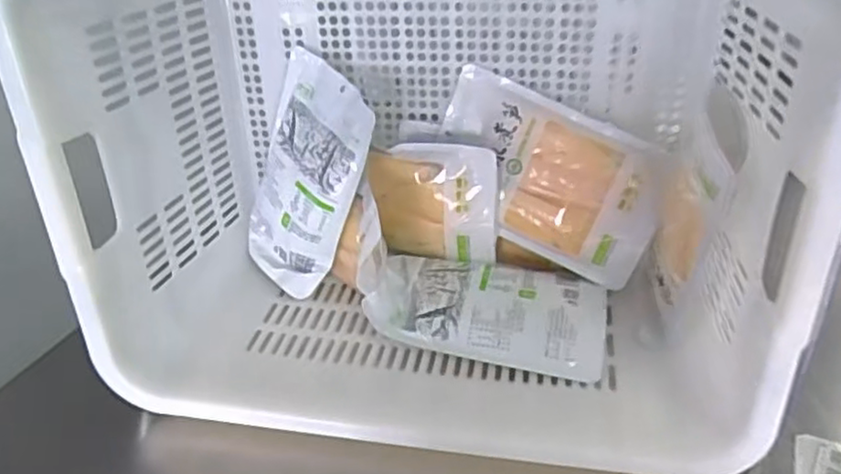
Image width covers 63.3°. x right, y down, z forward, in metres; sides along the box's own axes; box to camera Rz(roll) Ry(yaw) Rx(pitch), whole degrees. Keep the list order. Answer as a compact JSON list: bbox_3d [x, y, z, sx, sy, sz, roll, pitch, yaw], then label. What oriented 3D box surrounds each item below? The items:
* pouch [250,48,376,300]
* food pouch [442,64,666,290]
[{"bbox_3d":[-0.133,-0.067,0.776,0.030,0.243,0.150,-4,38,-48],"label":"pouch"},{"bbox_3d":[0.132,-0.064,0.732,0.249,0.151,0.022,28,17,13],"label":"food pouch"}]

